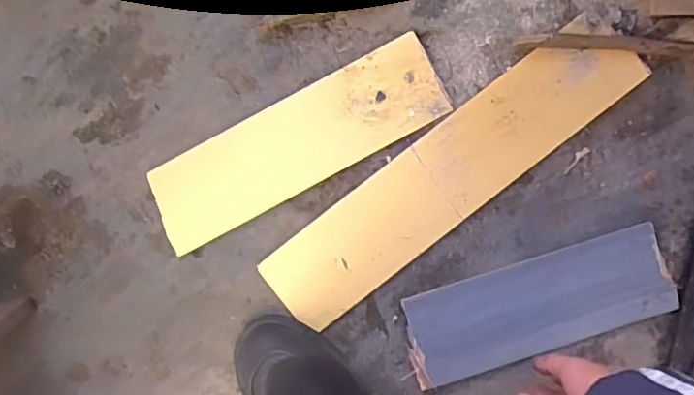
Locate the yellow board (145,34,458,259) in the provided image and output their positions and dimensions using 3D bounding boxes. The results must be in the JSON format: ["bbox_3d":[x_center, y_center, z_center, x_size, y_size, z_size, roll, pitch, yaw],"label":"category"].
[{"bbox_3d":[-0.048,-0.050,0.532,0.291,0.017,0.082,-28,86,-3],"label":"yellow board"}]

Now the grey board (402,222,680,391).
[{"bbox_3d":[0.181,0.104,0.526,0.251,0.014,0.089,-17,86,-2],"label":"grey board"}]

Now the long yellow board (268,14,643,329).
[{"bbox_3d":[0.100,-0.023,0.527,0.393,0.021,0.084,-37,86,-3],"label":"long yellow board"}]

